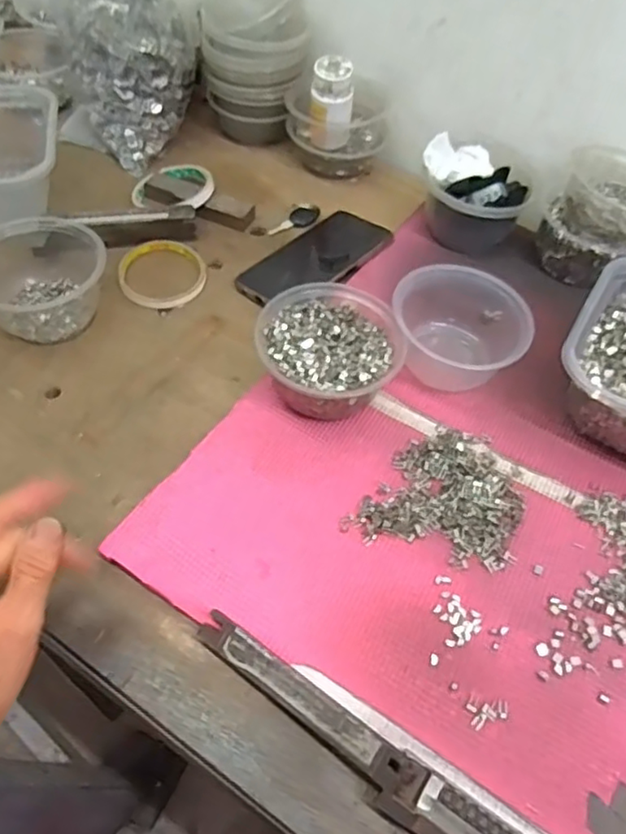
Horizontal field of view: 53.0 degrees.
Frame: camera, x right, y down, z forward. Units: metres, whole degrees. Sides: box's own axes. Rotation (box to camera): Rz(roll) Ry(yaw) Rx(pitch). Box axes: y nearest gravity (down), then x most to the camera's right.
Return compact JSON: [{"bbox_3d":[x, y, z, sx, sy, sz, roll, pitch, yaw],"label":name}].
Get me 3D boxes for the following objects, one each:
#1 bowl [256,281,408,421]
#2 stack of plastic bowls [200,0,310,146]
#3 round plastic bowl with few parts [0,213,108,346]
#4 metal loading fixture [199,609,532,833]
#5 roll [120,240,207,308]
[{"bbox_3d":[0.014,-0.049,0.509,0.110,0.057,0.107,2,53,-3],"label":"bowl"},{"bbox_3d":[-0.064,-0.411,0.700,0.116,0.179,0.117,-1,54,-5],"label":"stack of plastic bowls"},{"bbox_3d":[-0.242,-0.128,0.548,0.111,0.058,0.110,2,53,-3],"label":"round plastic bowl with few parts"},{"bbox_3d":[0.064,0.216,0.353,0.319,0.019,0.034,31,57,17],"label":"metal loading fixture"},{"bbox_3d":[-0.146,-0.140,0.611,0.081,0.010,0.086,2,53,-3],"label":"roll"}]

